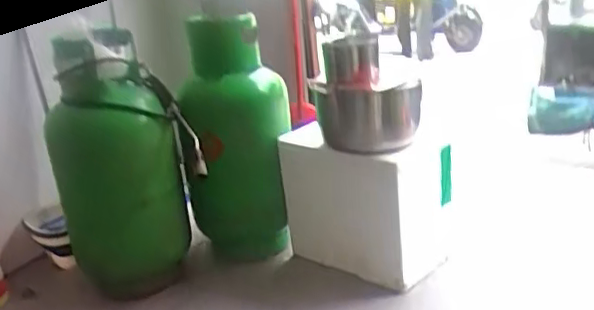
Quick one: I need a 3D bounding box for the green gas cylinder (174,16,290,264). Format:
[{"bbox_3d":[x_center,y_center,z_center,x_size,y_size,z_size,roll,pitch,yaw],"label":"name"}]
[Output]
[{"bbox_3d":[-0.178,-0.042,1.861,0.306,0.689,0.313,-7,20,0],"label":"green gas cylinder"}]

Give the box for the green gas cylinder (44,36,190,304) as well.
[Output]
[{"bbox_3d":[-0.484,0.019,1.694,0.315,0.657,0.309,-11,20,-12],"label":"green gas cylinder"}]

